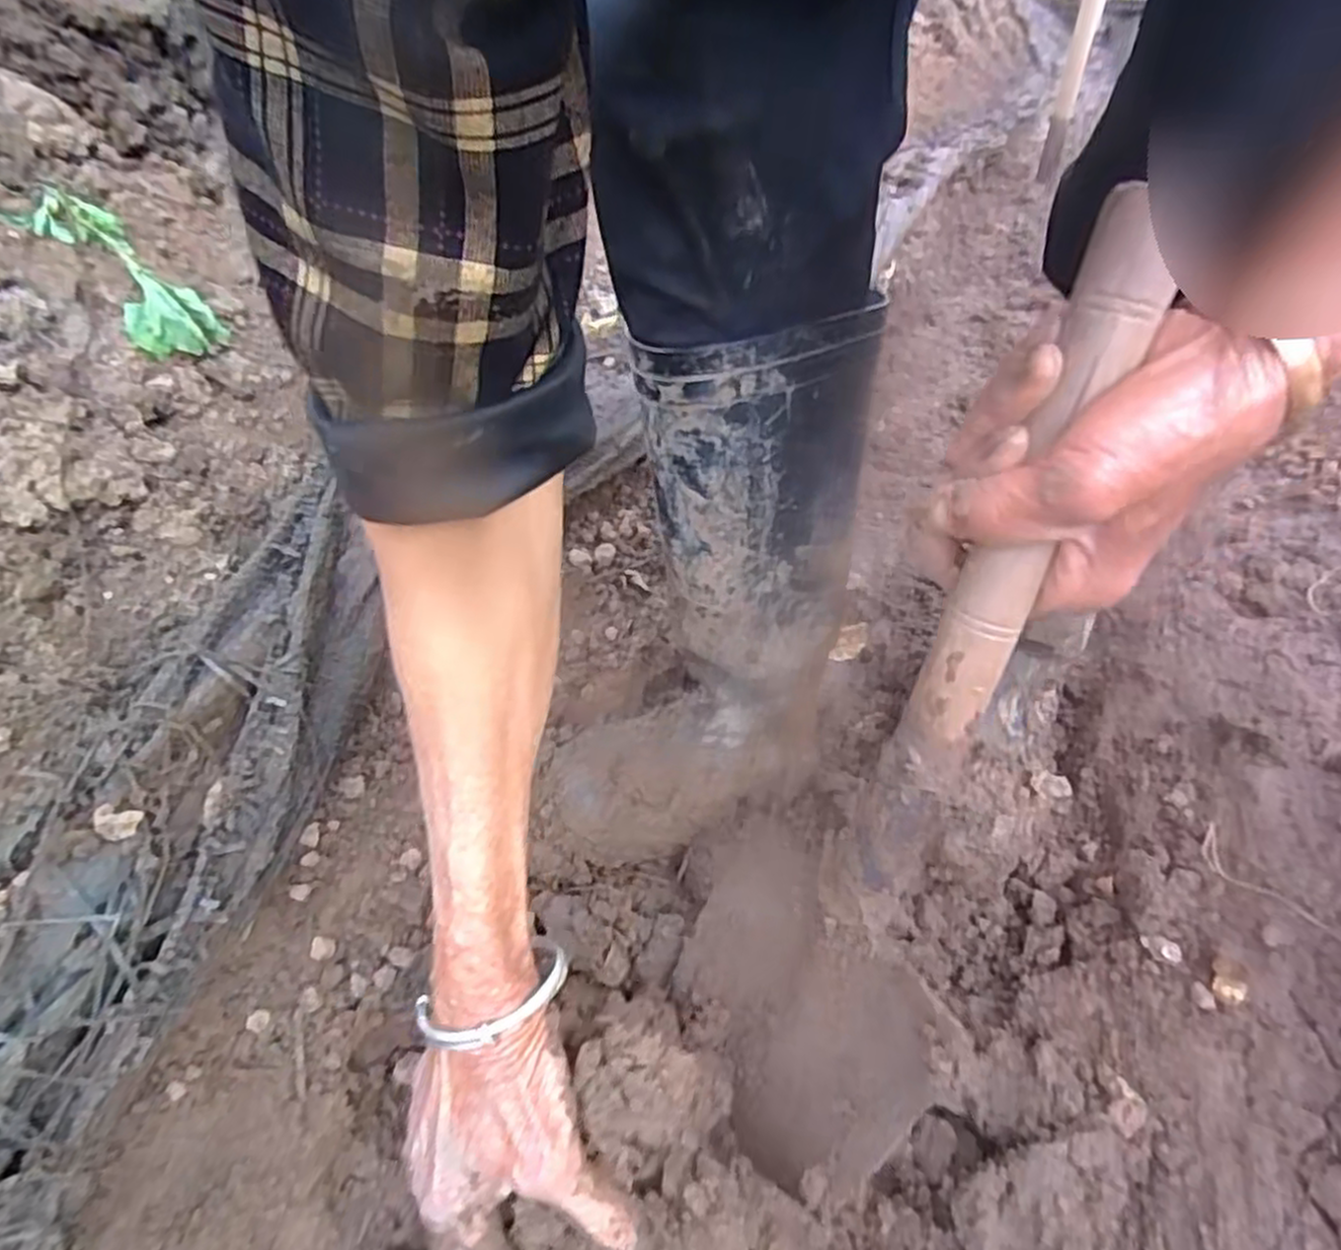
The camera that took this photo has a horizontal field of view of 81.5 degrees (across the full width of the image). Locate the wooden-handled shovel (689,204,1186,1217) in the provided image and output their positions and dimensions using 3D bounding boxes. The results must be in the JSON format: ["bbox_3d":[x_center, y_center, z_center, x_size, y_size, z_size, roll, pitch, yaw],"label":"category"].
[{"bbox_3d":[0.088,0.065,0.327,0.124,0.438,0.076,25,25,24],"label":"wooden-handled shovel"}]

